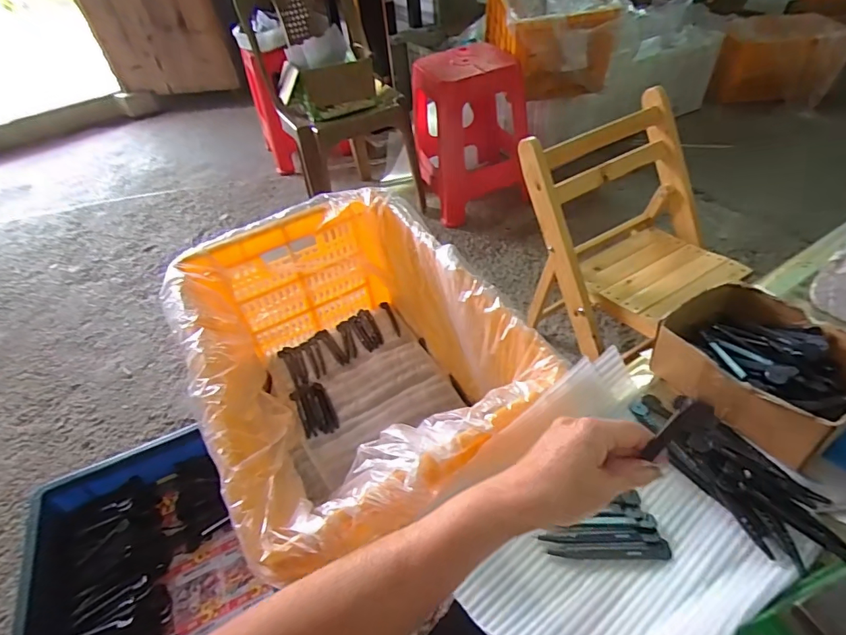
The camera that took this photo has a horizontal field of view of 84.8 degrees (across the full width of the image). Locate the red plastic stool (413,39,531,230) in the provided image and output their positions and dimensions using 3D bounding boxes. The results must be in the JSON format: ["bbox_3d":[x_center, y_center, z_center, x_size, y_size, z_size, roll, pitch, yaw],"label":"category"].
[{"bbox_3d":[0.164,-0.657,1.675,0.370,0.526,0.429,-16,45,-8],"label":"red plastic stool"}]

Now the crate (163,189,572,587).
[{"bbox_3d":[-0.098,0.077,0.660,0.357,0.248,0.510,-27,48,-18],"label":"crate"}]

